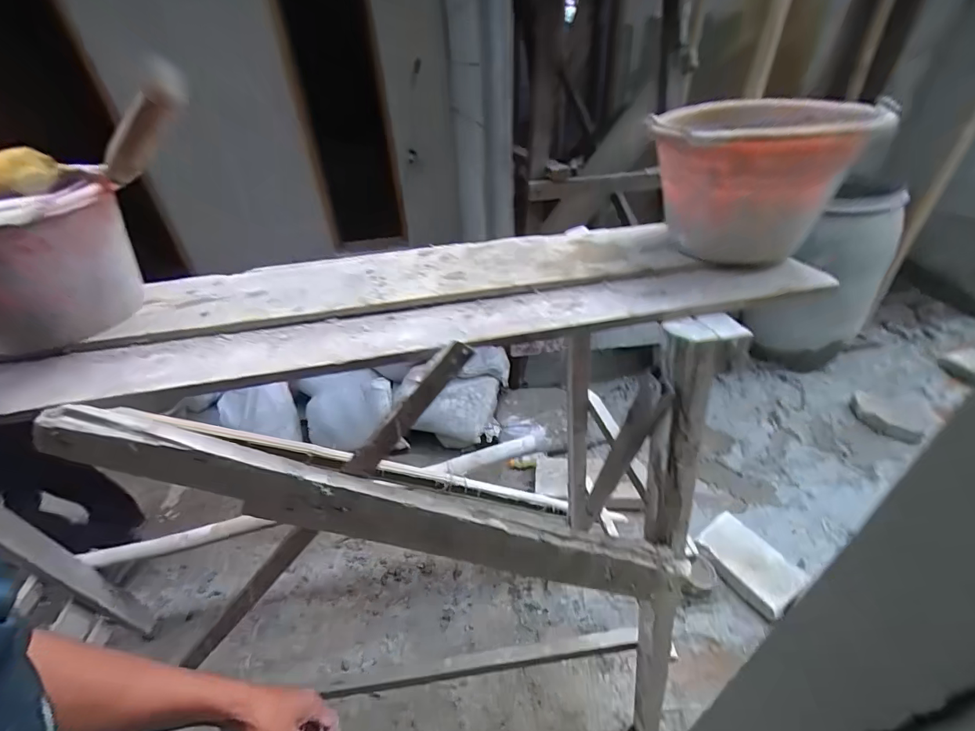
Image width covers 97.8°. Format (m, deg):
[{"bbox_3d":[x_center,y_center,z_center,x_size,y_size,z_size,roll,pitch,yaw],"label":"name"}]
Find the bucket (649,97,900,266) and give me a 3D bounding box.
[{"bbox_3d":[0.316,-0.225,0.535,0.179,0.185,0.210,-26,42,-29],"label":"bucket"}]

